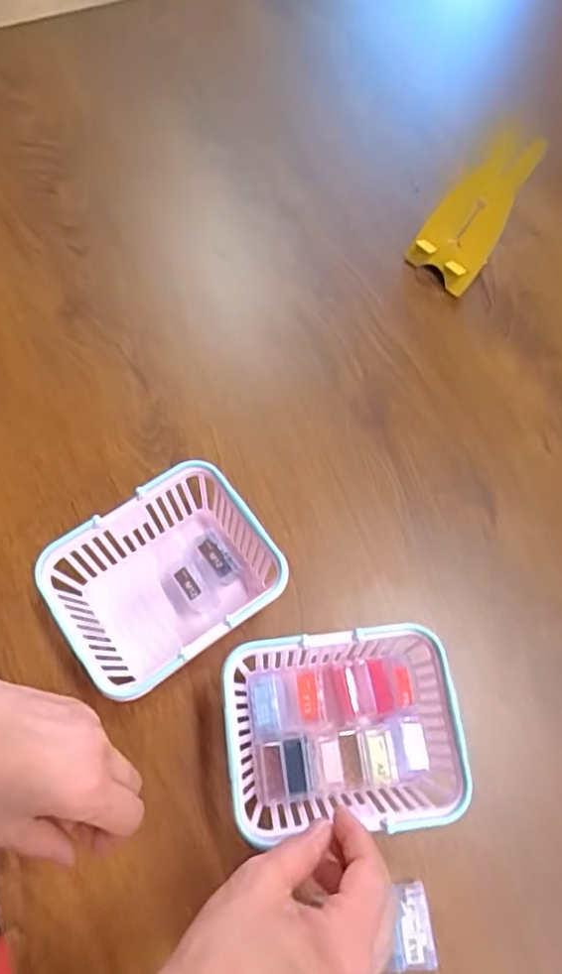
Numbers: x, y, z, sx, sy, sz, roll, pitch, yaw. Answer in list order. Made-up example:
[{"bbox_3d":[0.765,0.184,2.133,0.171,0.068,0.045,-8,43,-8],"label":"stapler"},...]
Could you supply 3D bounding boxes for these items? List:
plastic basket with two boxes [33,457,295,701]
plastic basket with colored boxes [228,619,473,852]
[{"bbox_3d":[-0.090,0.078,0.475,0.162,0.086,0.133,-38,74,-15],"label":"plastic basket with two boxes"},{"bbox_3d":[0.042,0.180,0.441,0.158,0.090,0.125,-5,69,-4],"label":"plastic basket with colored boxes"}]

